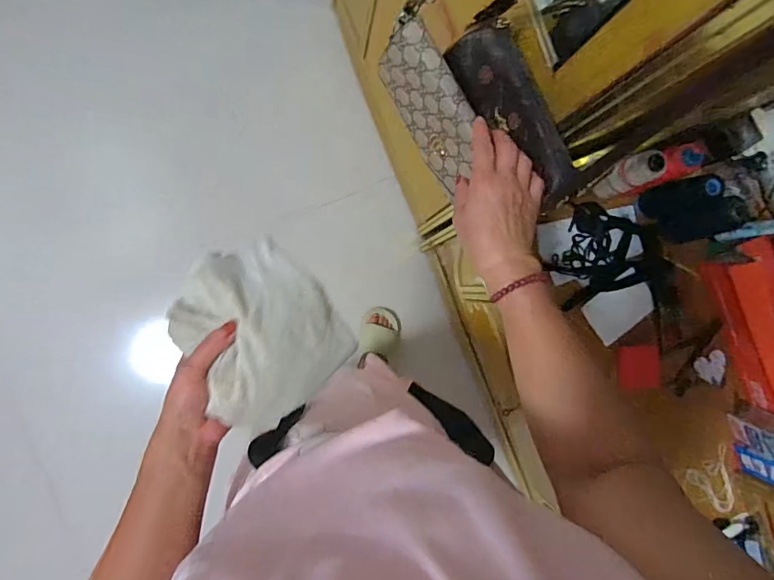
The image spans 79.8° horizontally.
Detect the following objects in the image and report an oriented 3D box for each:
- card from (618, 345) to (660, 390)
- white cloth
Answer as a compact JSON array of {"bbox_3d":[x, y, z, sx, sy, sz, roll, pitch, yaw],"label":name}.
[{"bbox_3d":[0.375,0.115,0.687,0.064,0.004,0.062,-1,89,-8],"label":"card"},{"bbox_3d":[-0.114,0.035,0.410,0.126,0.046,0.150,-34,93,-8],"label":"white cloth"}]

